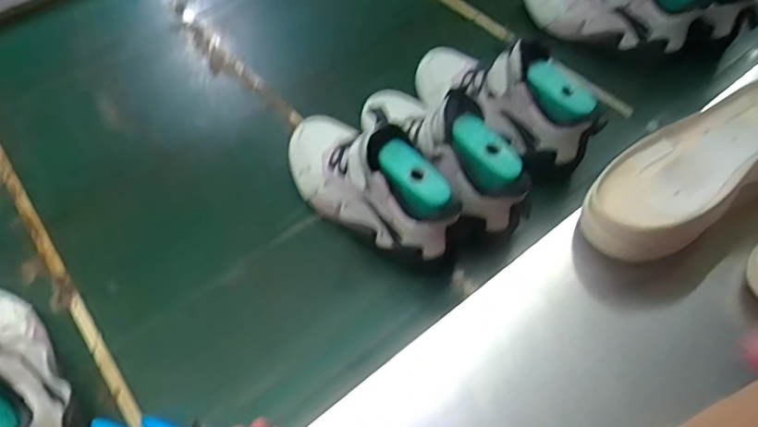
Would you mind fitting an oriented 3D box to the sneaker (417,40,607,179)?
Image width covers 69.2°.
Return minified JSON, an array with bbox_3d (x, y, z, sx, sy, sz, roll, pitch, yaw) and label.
[{"bbox_3d":[0.128,-0.137,0.602,0.085,0.104,0.224,-30,58,-16],"label":"sneaker"}]

